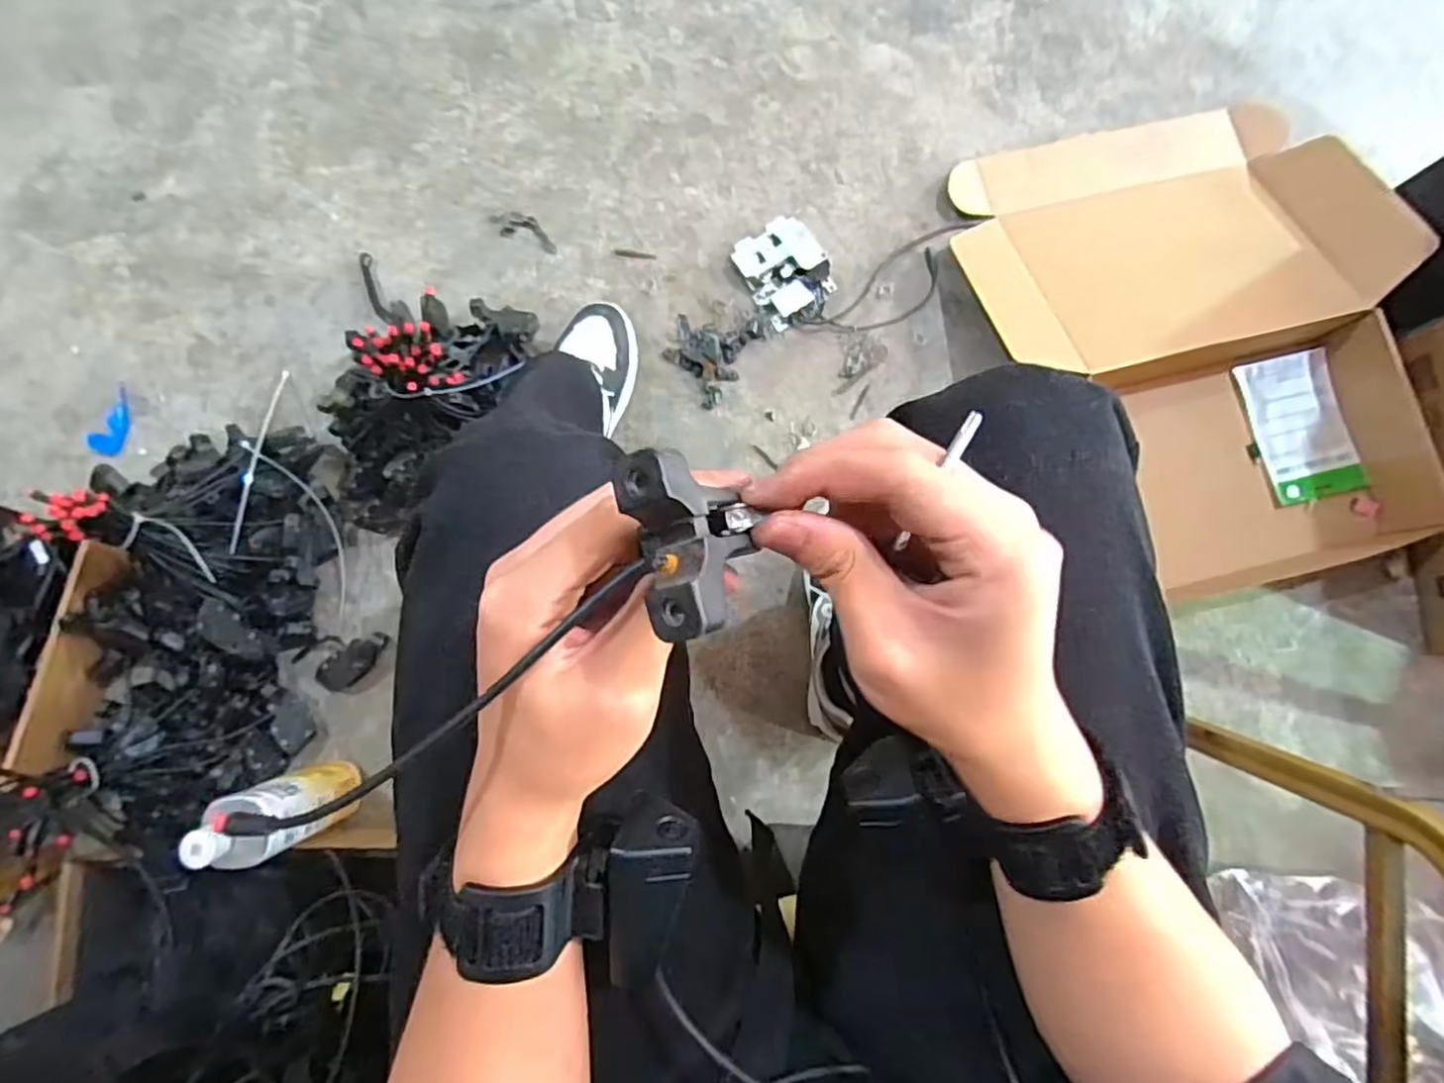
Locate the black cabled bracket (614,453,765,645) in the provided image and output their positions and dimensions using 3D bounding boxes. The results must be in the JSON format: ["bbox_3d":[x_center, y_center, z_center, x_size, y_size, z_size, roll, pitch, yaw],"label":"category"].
[{"bbox_3d":[-0.006,0.000,0.187,0.032,0.029,0.048,-16,84,-4],"label":"black cabled bracket"}]

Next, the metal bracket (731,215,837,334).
[{"bbox_3d":[0.078,-0.325,0.831,0.093,0.036,0.118,-32,85,-5],"label":"metal bracket"}]

